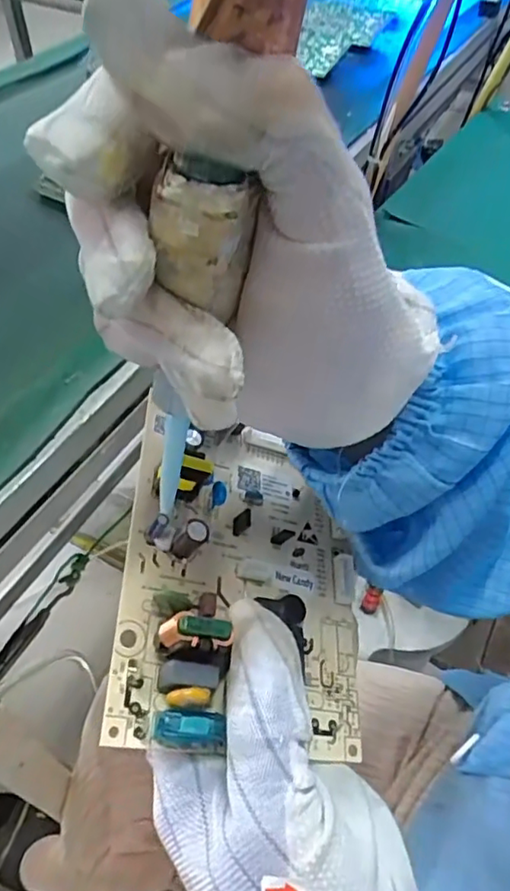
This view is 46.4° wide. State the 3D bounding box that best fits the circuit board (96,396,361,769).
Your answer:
[{"bbox_3d":[0.002,0.046,0.232,0.098,0.023,0.127,16,56,-22],"label":"circuit board"}]

